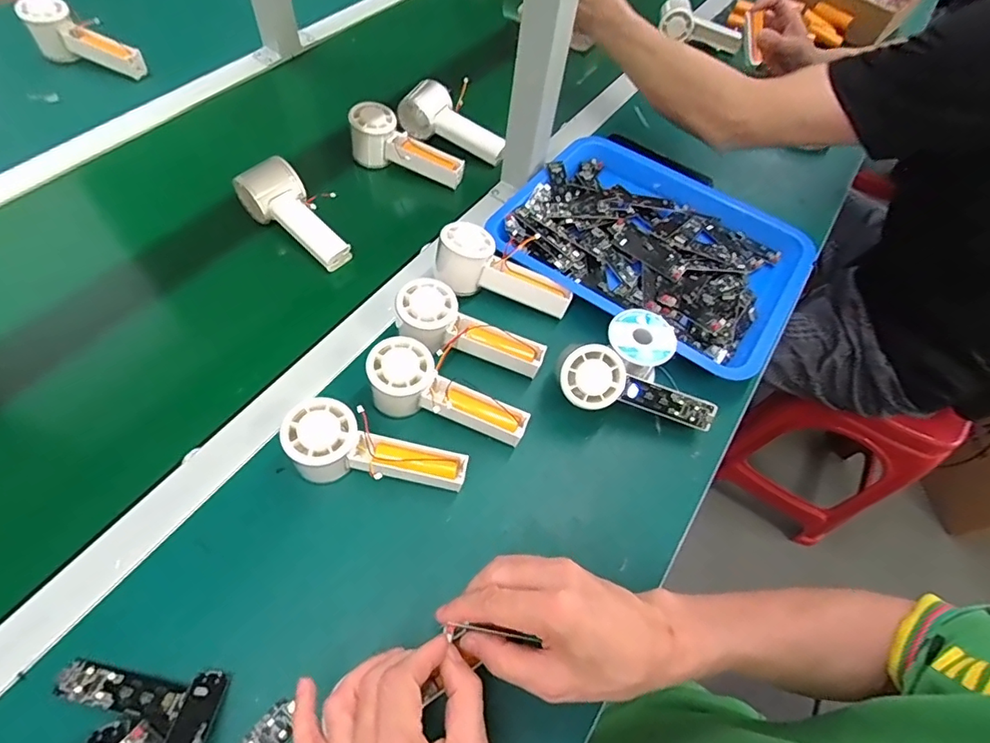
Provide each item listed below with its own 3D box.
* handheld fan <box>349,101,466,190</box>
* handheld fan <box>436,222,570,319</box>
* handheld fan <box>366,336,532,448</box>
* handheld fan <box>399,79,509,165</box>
[{"bbox_3d":[-0.114,-0.277,0.644,0.150,0.062,0.052,27,59,-2],"label":"handheld fan"},{"bbox_3d":[0.008,-0.103,0.538,0.146,0.053,0.049,26,58,-7],"label":"handheld fan"},{"bbox_3d":[-0.046,0.026,0.457,0.151,0.054,0.056,26,59,-5],"label":"handheld fan"},{"bbox_3d":[-0.052,-0.329,0.675,0.146,0.051,0.056,31,60,-2],"label":"handheld fan"}]

